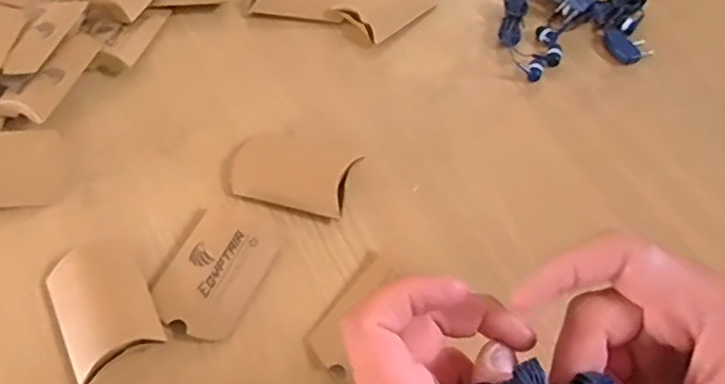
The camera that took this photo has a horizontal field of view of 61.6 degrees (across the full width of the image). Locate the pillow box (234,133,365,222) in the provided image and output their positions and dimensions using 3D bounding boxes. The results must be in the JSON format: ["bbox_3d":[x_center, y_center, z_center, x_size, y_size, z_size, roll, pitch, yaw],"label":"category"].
[{"bbox_3d":[-0.052,-0.019,0.442,0.088,0.012,0.060,13,58,9],"label":"pillow box"}]

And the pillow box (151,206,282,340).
[{"bbox_3d":[-0.094,0.049,0.397,0.059,0.012,0.086,20,59,13],"label":"pillow box"}]

